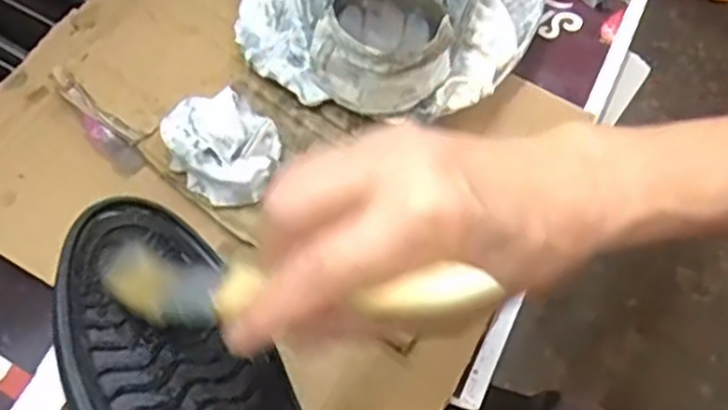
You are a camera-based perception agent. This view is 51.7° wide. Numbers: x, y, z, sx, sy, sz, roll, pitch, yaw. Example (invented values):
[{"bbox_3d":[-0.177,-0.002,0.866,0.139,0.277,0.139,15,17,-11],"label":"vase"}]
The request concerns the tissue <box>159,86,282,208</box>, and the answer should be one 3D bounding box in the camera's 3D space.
[{"bbox_3d":[-0.076,-0.034,0.407,0.063,0.029,0.055,24,66,7],"label":"tissue"}]

